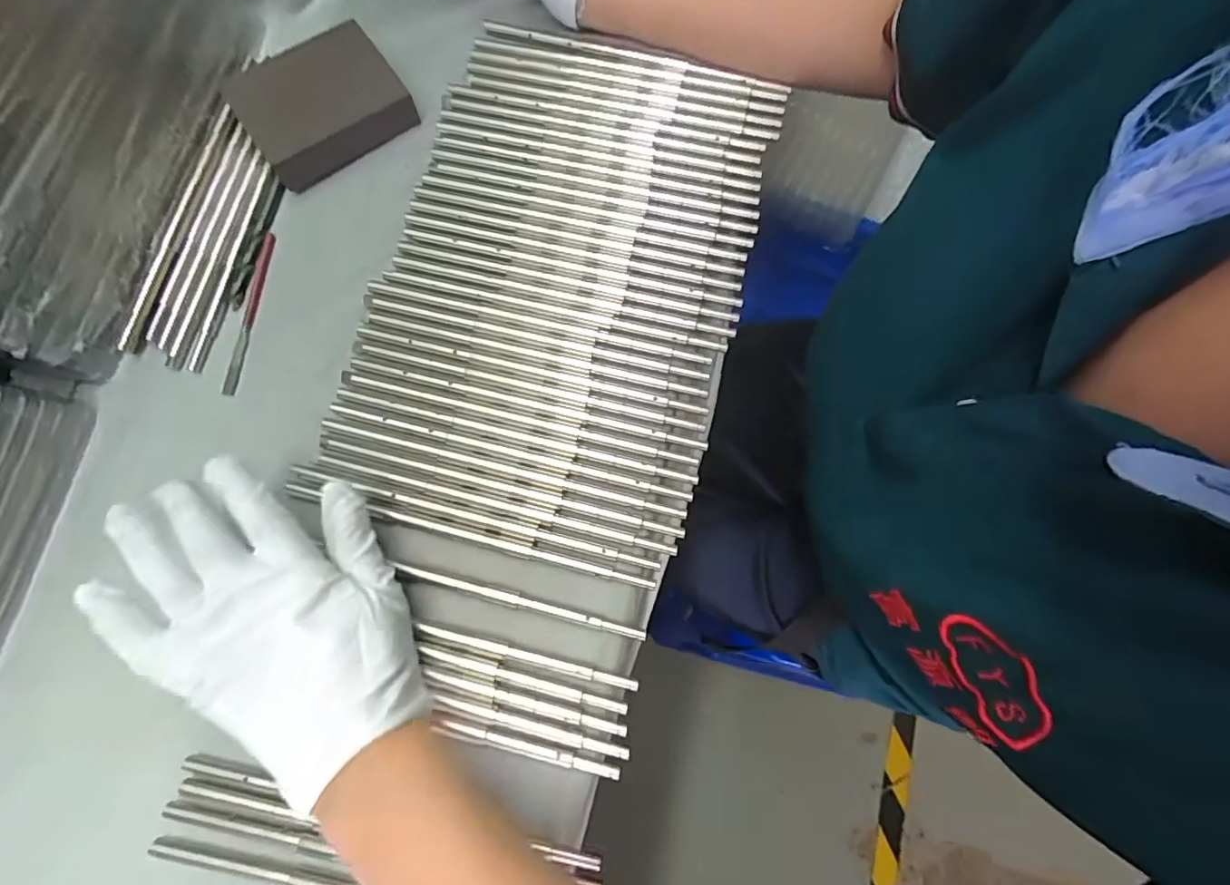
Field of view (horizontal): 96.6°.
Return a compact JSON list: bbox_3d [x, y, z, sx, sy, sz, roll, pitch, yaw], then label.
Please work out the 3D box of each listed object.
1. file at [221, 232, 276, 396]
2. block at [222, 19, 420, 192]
[{"bbox_3d":[-0.228,-0.081,0.341,0.008,0.006,0.107,6,76,2],"label":"file"},{"bbox_3d":[-0.185,-0.215,0.348,0.095,0.029,0.074,-32,78,-7],"label":"block"}]

